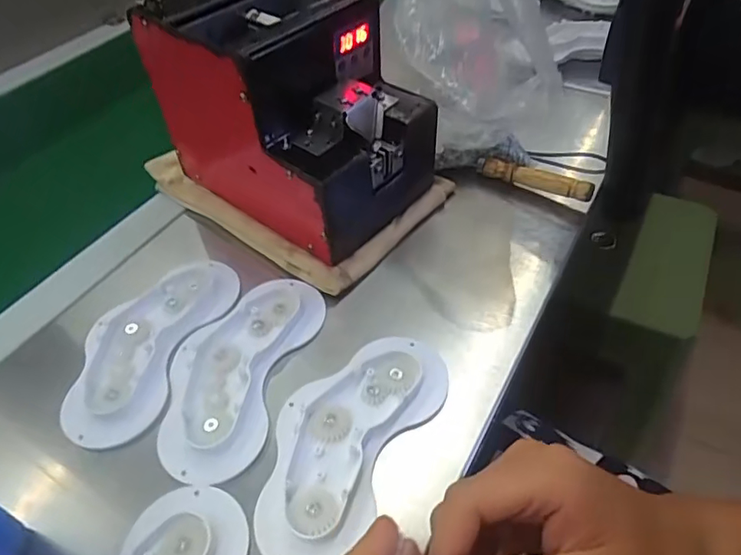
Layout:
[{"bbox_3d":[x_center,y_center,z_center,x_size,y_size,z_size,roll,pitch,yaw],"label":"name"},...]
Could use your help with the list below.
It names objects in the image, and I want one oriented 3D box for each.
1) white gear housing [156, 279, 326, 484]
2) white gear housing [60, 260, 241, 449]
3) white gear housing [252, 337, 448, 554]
[{"bbox_3d":[-0.088,0.055,0.343,0.075,0.013,0.146,11,50,13],"label":"white gear housing"},{"bbox_3d":[-0.150,0.039,0.361,0.073,0.016,0.152,13,50,15],"label":"white gear housing"},{"bbox_3d":[-0.016,0.088,0.305,0.075,0.012,0.147,22,53,22],"label":"white gear housing"}]

